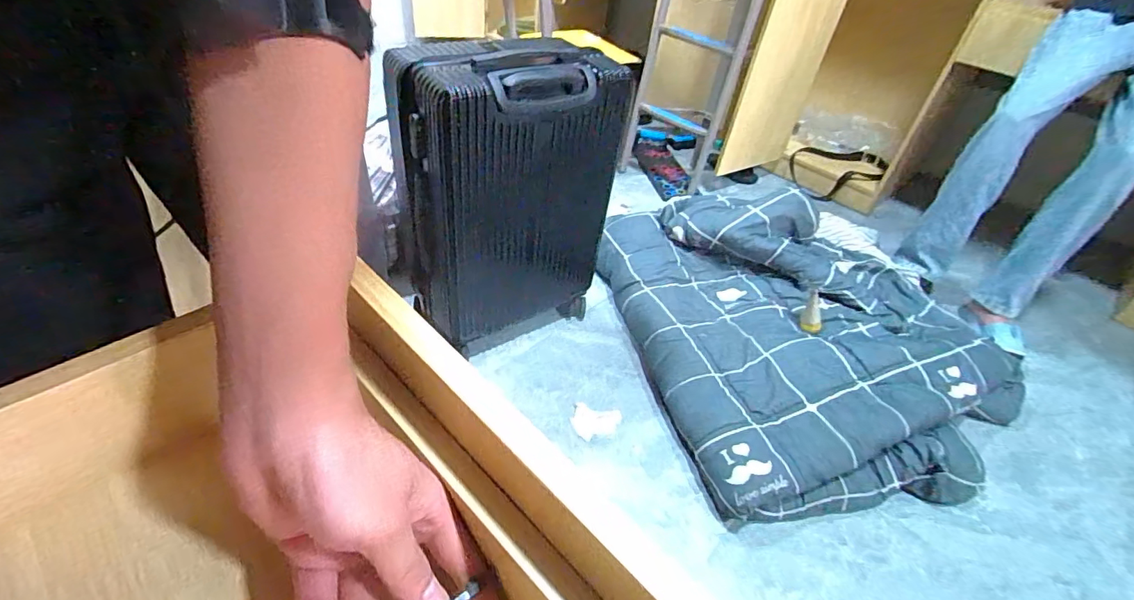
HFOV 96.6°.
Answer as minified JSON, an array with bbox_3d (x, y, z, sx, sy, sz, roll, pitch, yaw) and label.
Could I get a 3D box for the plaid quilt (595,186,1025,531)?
[{"bbox_3d":[0.623,0.037,1.256,0.915,0.235,0.858,-3,42,-12],"label":"plaid quilt"}]

